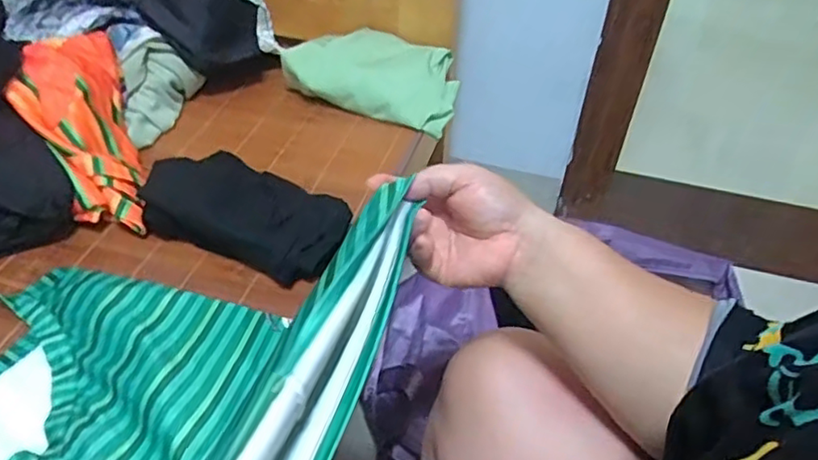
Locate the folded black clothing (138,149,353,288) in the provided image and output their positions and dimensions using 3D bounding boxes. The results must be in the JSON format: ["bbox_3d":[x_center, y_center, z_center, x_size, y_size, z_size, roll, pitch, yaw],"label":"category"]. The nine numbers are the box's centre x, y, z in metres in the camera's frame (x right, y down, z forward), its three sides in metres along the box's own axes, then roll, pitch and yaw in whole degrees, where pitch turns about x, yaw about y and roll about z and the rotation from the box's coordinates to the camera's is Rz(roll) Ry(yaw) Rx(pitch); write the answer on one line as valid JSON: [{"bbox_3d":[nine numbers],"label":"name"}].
[{"bbox_3d":[-0.157,-0.024,0.627,0.192,0.056,0.104,18,47,18],"label":"folded black clothing"}]

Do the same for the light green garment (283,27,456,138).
[{"bbox_3d":[-0.039,-0.205,0.816,0.222,0.046,0.140,17,46,17],"label":"light green garment"}]

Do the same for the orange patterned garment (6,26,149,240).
[{"bbox_3d":[-0.339,-0.095,0.668,0.104,0.072,0.243,-19,70,-18],"label":"orange patterned garment"}]

